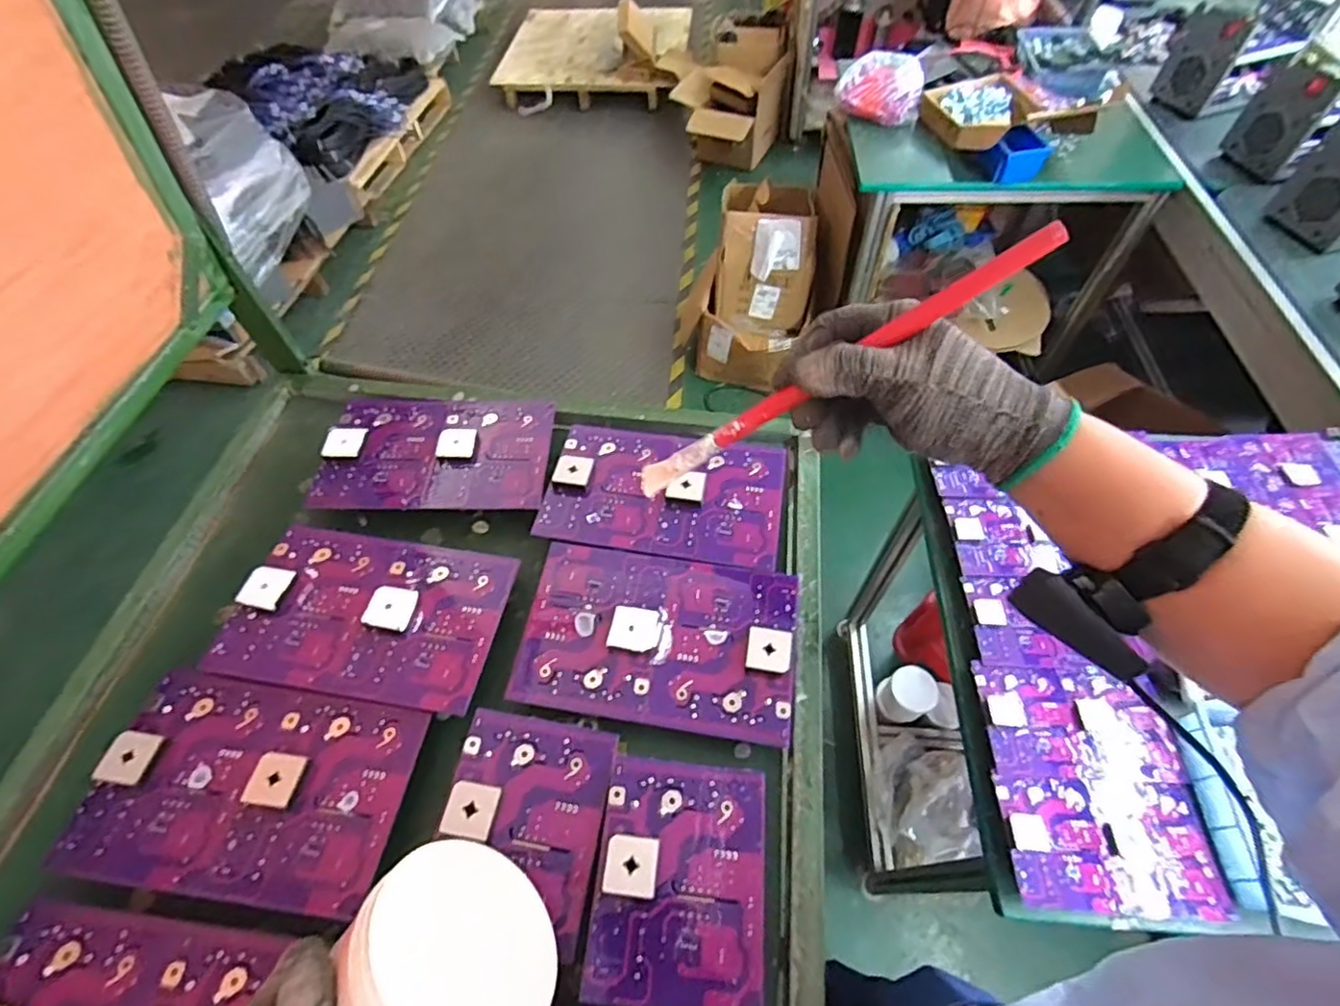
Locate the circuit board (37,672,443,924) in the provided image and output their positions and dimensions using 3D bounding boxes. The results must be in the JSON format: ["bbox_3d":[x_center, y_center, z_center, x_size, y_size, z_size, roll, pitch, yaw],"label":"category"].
[{"bbox_3d":[-0.269,0.183,0.387,0.190,0.023,0.125,6,57,6],"label":"circuit board"}]

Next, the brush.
[{"bbox_3d":[0.087,-0.075,0.372,0.285,0.017,0.019,-29,50,31],"label":"brush"}]

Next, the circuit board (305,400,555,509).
[{"bbox_3d":[-0.209,-0.050,0.543,0.196,0.015,0.127,1,55,-2],"label":"circuit board"}]

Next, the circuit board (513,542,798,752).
[{"bbox_3d":[-0.008,0.096,0.443,0.198,0.016,0.126,7,57,7],"label":"circuit board"}]

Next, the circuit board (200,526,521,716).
[{"bbox_3d":[-0.229,0.082,0.457,0.194,0.020,0.124,7,57,7],"label":"circuit board"}]

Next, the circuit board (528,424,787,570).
[{"bbox_3d":[-0.003,-0.016,0.521,0.200,0.016,0.139,6,53,6],"label":"circuit board"}]

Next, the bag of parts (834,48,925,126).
[{"bbox_3d":[0.516,-1.025,1.469,0.204,0.091,0.176,11,58,9],"label":"bag of parts"}]

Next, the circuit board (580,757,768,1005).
[{"bbox_3d":[0.008,0.223,0.358,0.100,0.019,0.124,3,57,4],"label":"circuit board"}]

